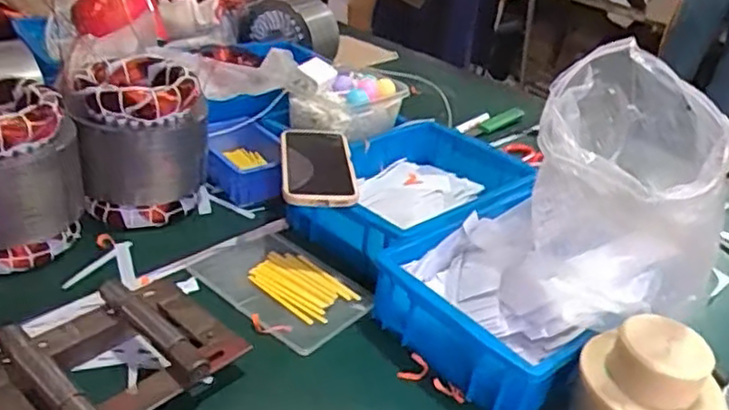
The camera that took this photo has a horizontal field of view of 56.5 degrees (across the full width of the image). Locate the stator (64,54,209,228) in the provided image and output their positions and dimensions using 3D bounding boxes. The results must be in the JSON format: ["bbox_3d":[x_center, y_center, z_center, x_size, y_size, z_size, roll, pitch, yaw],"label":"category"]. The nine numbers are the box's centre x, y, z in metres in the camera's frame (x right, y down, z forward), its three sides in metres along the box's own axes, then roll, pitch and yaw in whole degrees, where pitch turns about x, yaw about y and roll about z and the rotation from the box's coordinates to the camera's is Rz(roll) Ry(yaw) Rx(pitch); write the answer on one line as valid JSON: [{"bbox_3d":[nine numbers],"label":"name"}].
[{"bbox_3d":[-0.258,-0.078,0.789,0.139,0.152,0.129,-5,33,-21],"label":"stator"}]

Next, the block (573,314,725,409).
[{"bbox_3d":[0.228,0.169,0.566,0.110,0.131,0.094,22,34,22],"label":"block"}]

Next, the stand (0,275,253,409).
[{"bbox_3d":[-0.219,0.137,0.586,0.141,0.056,0.200,31,38,33],"label":"stand"}]

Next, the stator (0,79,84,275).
[{"bbox_3d":[-0.373,-0.035,0.695,0.152,0.155,0.134,-11,36,-29],"label":"stator"}]

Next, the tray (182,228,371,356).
[{"bbox_3d":[-0.089,0.088,0.734,0.175,0.018,0.129,29,37,31],"label":"tray"}]

